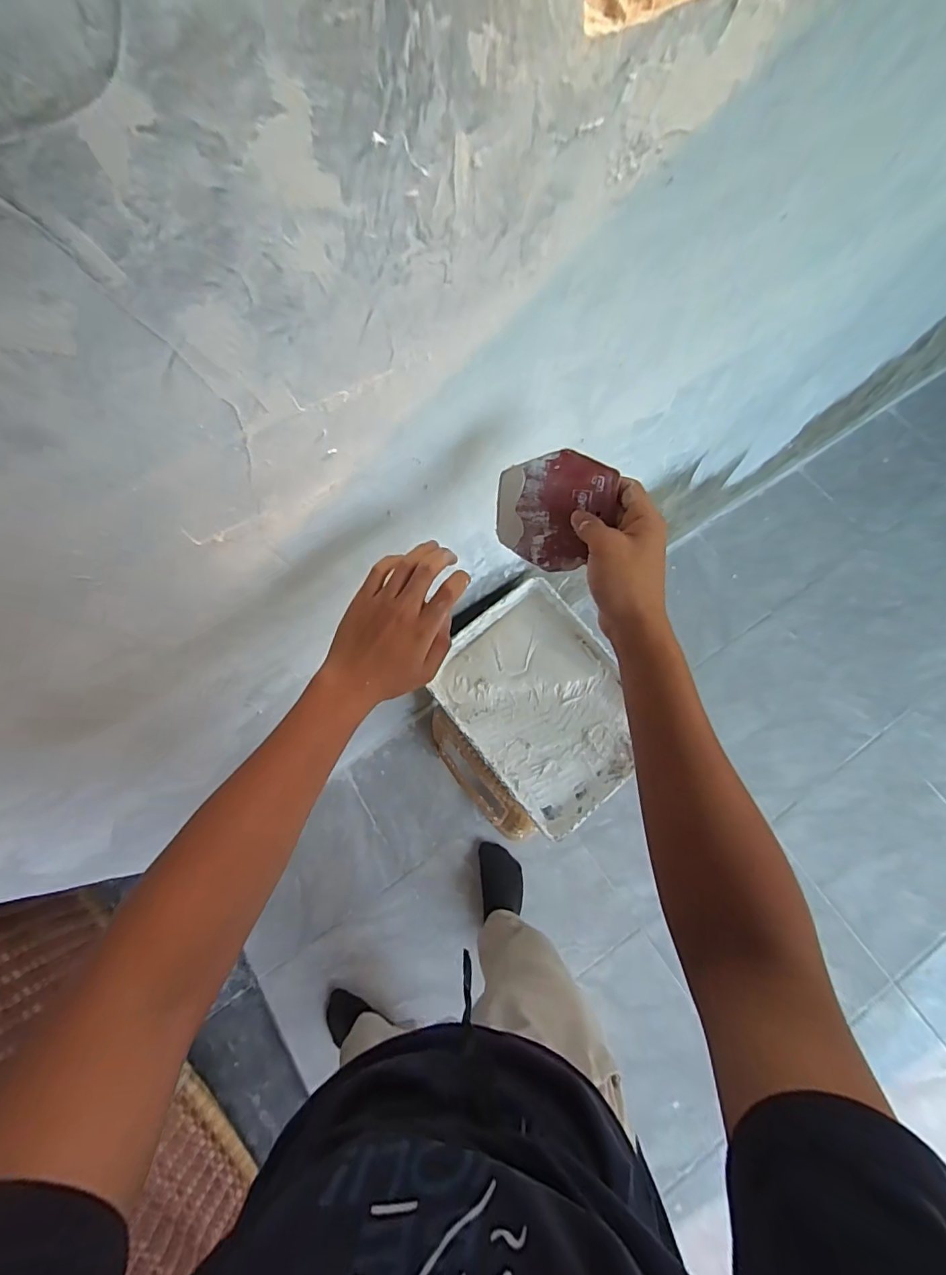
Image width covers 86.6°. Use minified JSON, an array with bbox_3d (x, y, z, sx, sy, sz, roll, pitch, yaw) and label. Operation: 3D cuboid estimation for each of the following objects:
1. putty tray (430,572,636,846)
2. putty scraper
[{"bbox_3d":[0.121,0.110,0.852,0.275,0.068,0.349,-39,76,-10],"label":"putty tray"},{"bbox_3d":[0.066,-0.107,0.421,0.092,0.004,0.095,9,116,18],"label":"putty scraper"}]

